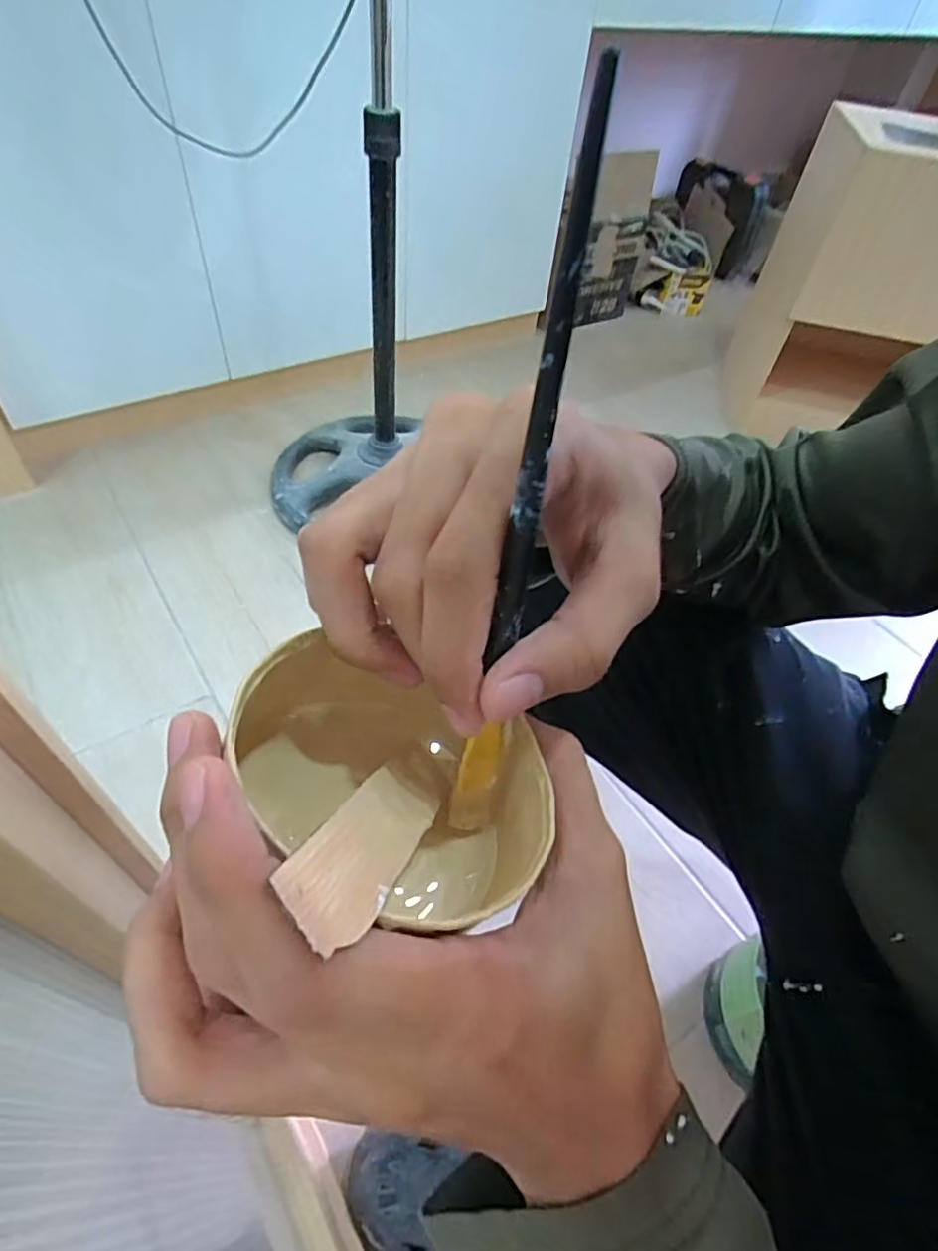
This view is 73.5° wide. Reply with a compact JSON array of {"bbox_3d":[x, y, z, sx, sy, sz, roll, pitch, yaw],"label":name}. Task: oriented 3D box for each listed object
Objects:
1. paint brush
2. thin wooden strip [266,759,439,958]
[{"bbox_3d":[0.012,-0.018,0.146,0.010,0.173,0.005,10,27,3],"label":"paint brush"},{"bbox_3d":[-0.022,0.048,0.140,0.020,0.069,0.004,45,100,4],"label":"thin wooden strip"}]

